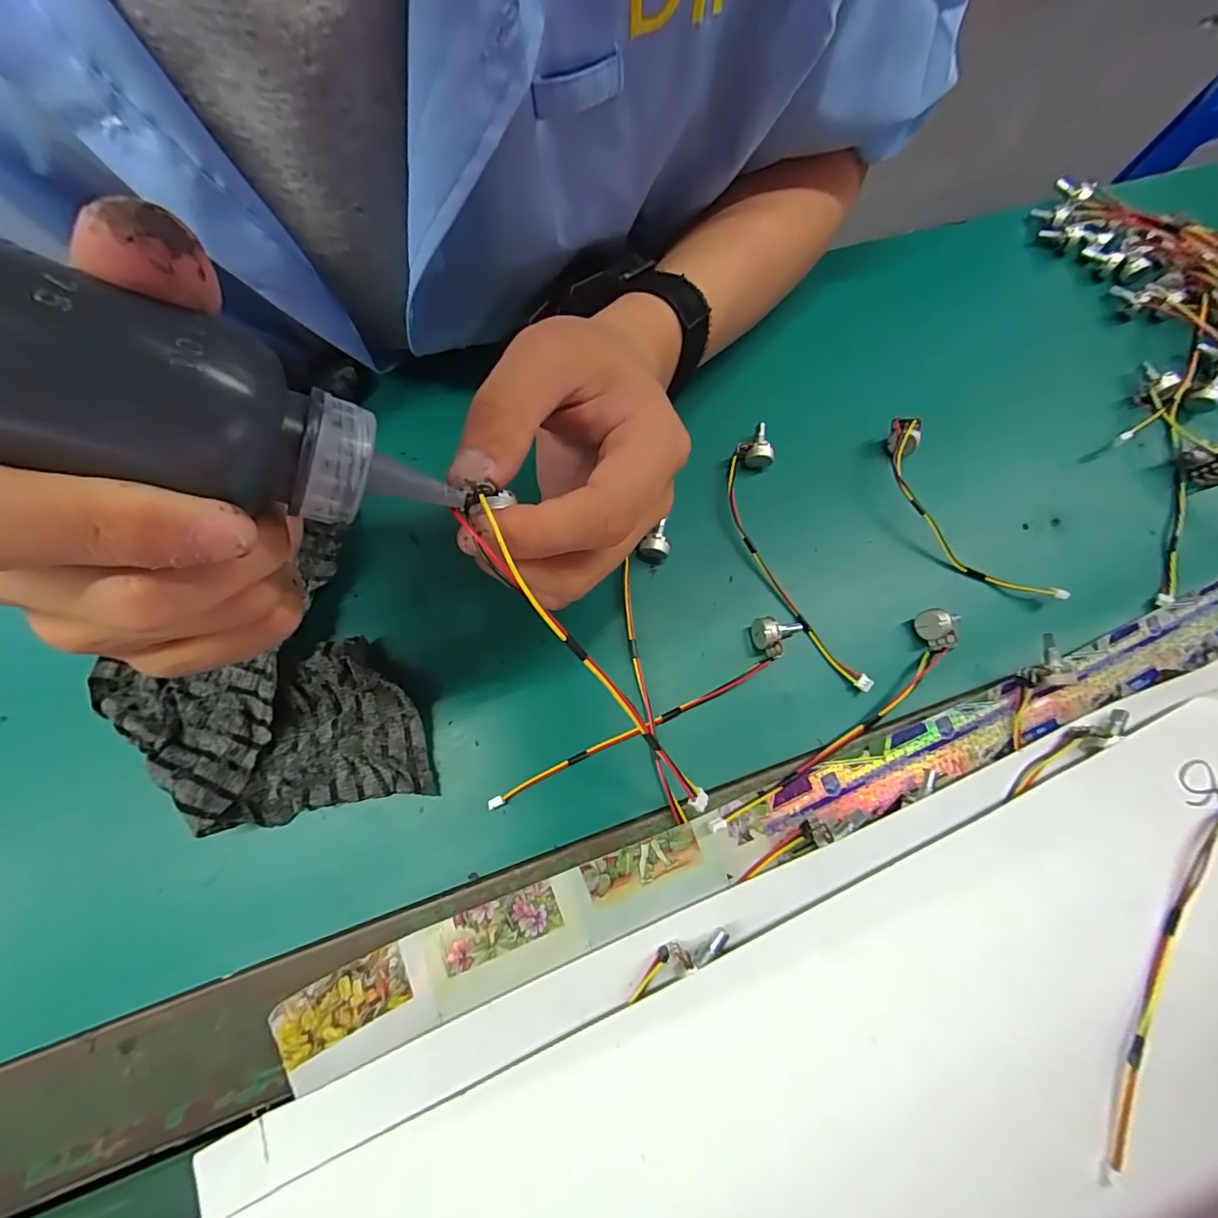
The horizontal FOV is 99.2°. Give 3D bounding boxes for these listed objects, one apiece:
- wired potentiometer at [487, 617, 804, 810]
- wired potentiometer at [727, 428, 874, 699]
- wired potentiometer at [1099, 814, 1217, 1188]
[{"bbox_3d":[0.024,0.051,0.255,0.179,0.016,0.021,-32,75,-11],"label":"wired potentiometer"},{"bbox_3d":[0.095,-0.029,0.285,0.035,0.018,0.158,-15,73,-6],"label":"wired potentiometer"},{"bbox_3d":[0.223,0.138,0.198,0.026,0.017,0.157,41,75,11],"label":"wired potentiometer"}]

